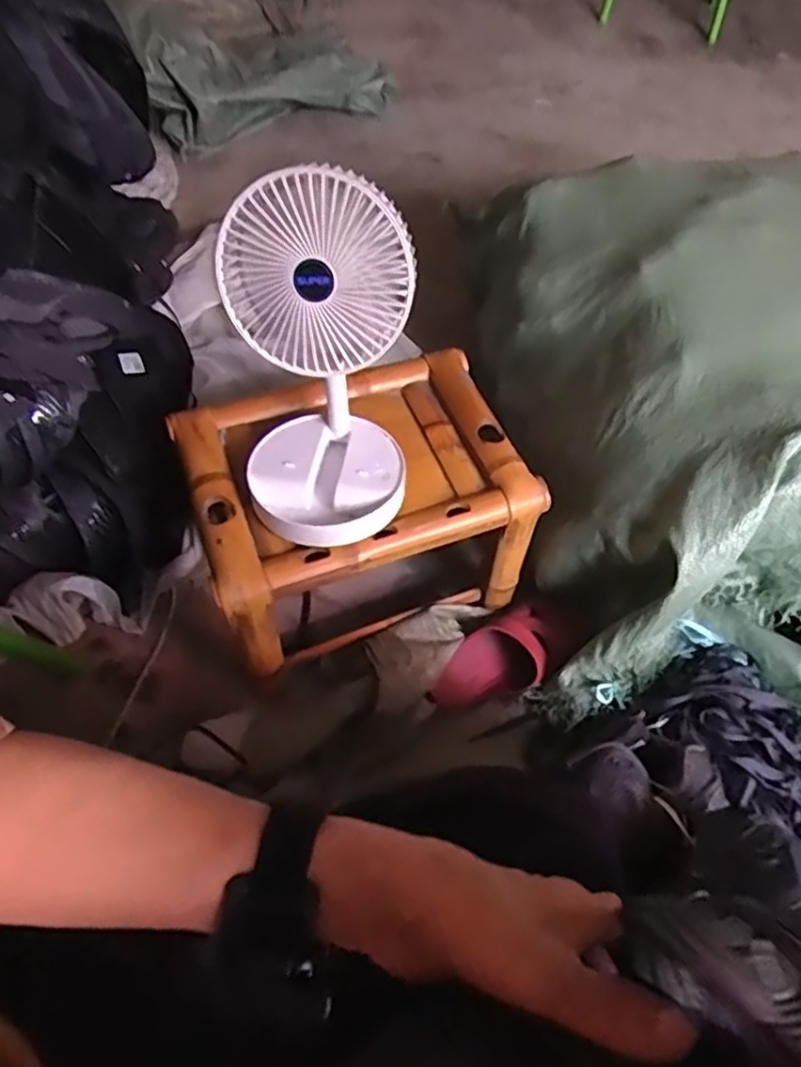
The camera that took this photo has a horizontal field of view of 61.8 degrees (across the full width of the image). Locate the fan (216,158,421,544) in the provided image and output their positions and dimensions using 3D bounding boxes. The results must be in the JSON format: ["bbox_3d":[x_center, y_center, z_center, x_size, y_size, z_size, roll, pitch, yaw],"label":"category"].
[{"bbox_3d":[-0.068,-0.130,0.594,0.156,0.273,0.174,-6,57,-8],"label":"fan"}]

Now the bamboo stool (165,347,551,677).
[{"bbox_3d":[-0.053,-0.034,0.802,0.356,0.214,0.269,-17,59,-14],"label":"bamboo stool"}]

